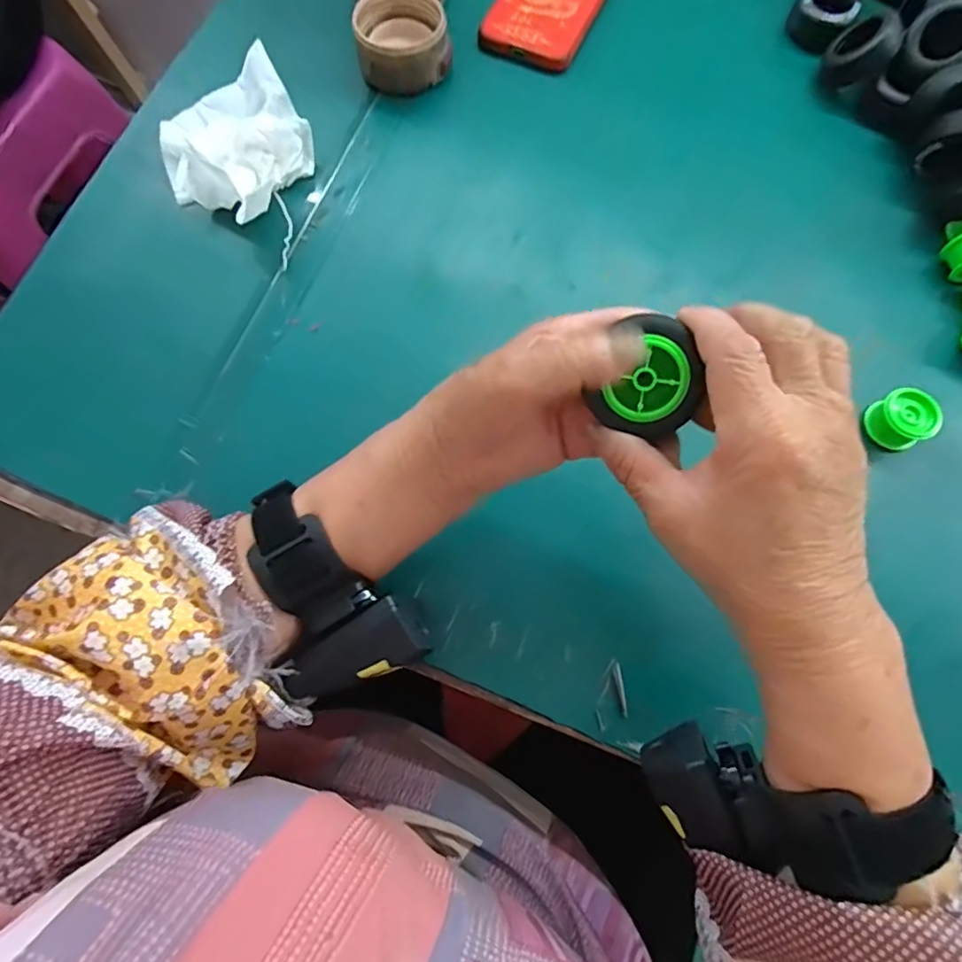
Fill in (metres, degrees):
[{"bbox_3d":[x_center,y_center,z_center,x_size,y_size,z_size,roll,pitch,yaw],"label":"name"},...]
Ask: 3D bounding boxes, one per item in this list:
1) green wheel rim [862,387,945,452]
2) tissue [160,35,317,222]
[{"bbox_3d":[0.264,-0.038,0.344,0.026,0.029,0.033,-27,75,-8],"label":"green wheel rim"},{"bbox_3d":[-0.171,-0.243,0.387,0.106,0.035,0.115,29,76,8],"label":"tissue"}]

